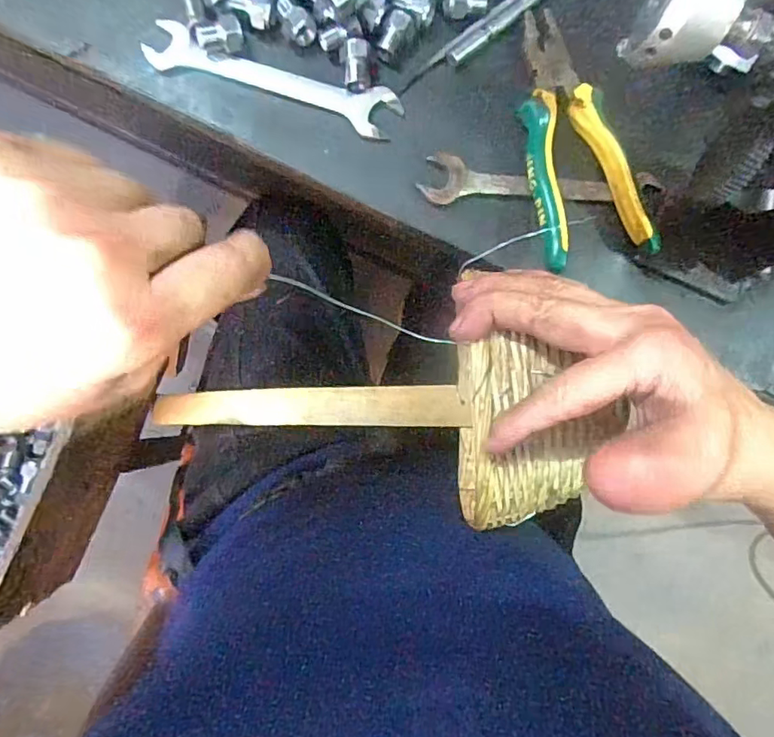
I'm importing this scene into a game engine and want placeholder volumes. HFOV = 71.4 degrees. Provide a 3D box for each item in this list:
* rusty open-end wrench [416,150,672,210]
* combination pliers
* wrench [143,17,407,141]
[{"bbox_3d":[0.111,-0.131,0.390,0.169,0.011,0.035,6,92,-3],"label":"rusty open-end wrench"},{"bbox_3d":[0.130,-0.167,0.382,0.076,0.031,0.184,-13,87,-6],"label":"combination pliers"},{"bbox_3d":[-0.080,-0.206,0.387,0.182,0.008,0.036,16,91,-4],"label":"wrench"}]

